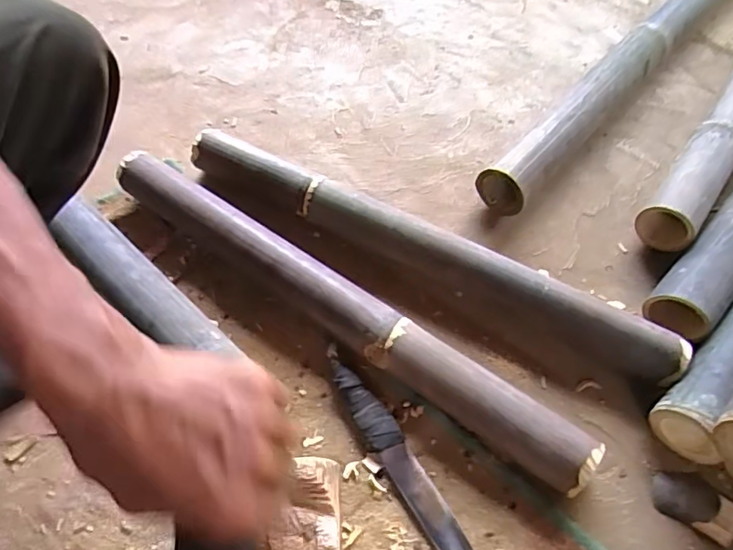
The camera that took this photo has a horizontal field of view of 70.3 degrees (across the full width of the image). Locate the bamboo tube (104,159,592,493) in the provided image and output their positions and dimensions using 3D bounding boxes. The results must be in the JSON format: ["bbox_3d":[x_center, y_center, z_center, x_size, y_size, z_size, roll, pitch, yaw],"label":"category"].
[{"bbox_3d":[-0.043,0.034,0.617,0.650,0.066,0.057,31,62,18],"label":"bamboo tube"}]

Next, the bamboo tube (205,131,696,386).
[{"bbox_3d":[0.057,-0.036,0.669,0.666,0.070,0.061,27,61,13],"label":"bamboo tube"}]

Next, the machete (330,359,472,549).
[{"bbox_3d":[0.038,0.201,0.543,0.037,0.018,0.261,-27,63,-18],"label":"machete"}]

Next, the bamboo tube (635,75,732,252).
[{"bbox_3d":[0.561,-0.244,0.809,0.073,0.082,0.569,34,63,17],"label":"bamboo tube"}]

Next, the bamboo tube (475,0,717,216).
[{"bbox_3d":[0.467,-0.376,0.879,0.063,0.065,0.854,39,64,20],"label":"bamboo tube"}]

